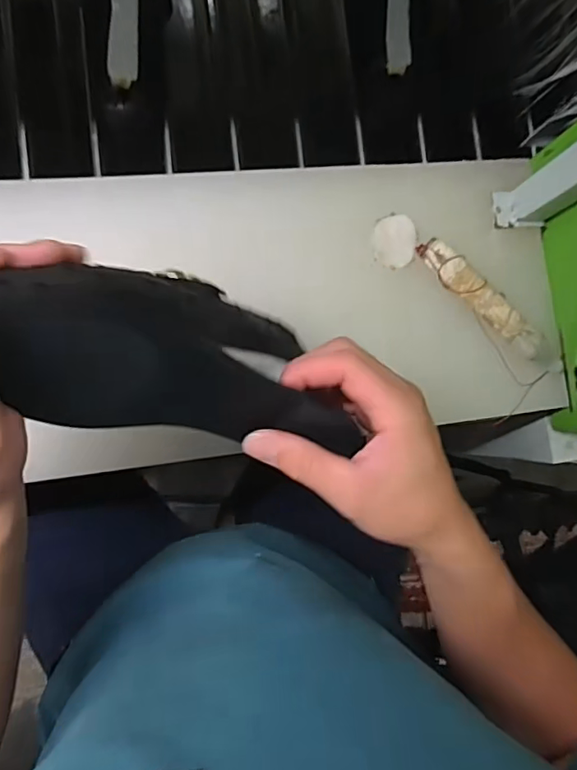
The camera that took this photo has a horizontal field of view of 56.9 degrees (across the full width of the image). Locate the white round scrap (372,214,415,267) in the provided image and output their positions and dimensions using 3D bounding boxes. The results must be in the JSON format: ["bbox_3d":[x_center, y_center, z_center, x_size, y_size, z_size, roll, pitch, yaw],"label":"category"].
[{"bbox_3d":[0.095,-0.128,0.474,0.038,0.004,0.046,-2,88,-2],"label":"white round scrap"}]

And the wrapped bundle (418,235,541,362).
[{"bbox_3d":[0.173,-0.078,0.480,0.140,0.020,0.029,41,82,-5],"label":"wrapped bundle"}]

